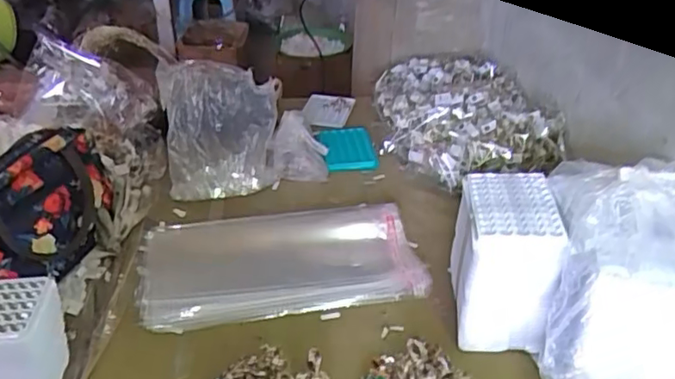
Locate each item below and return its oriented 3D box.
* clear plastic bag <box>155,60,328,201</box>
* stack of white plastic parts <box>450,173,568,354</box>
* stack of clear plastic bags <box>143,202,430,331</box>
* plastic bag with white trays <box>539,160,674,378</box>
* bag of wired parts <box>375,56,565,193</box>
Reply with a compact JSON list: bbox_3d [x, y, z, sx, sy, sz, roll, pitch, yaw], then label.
[{"bbox_3d":[-0.145,-0.109,0.926,0.236,0.161,0.153,-5,32,-10],"label":"clear plastic bag"},{"bbox_3d":[0.178,0.079,0.657,0.091,0.149,0.134,5,32,5],"label":"stack of white plastic parts"},{"bbox_3d":[-0.072,0.088,0.760,0.339,0.031,0.166,-5,32,-9],"label":"stack of clear plastic bags"},{"bbox_3d":[0.299,0.084,0.608,0.170,0.180,0.221,8,33,11],"label":"plastic bag with white trays"},{"bbox_3d":[0.201,-0.128,1.027,0.244,0.090,0.379,-3,32,-7],"label":"bag of wired parts"}]

